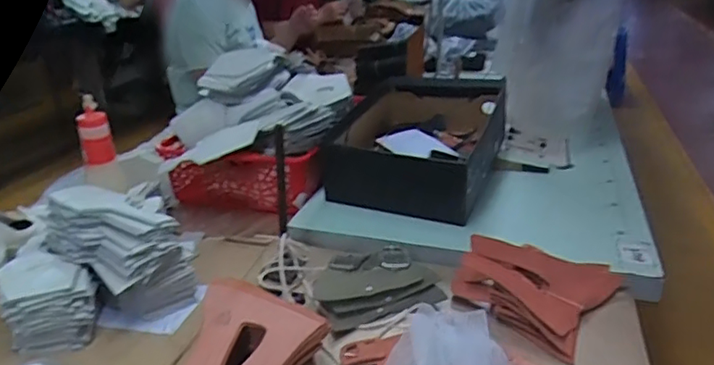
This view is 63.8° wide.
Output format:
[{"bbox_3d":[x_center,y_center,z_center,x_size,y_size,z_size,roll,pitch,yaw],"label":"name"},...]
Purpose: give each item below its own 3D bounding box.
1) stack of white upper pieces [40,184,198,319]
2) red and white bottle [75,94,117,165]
[{"bbox_3d":[-0.323,0.092,0.765,0.201,0.133,0.108,14,28,32],"label":"stack of white upper pieces"},{"bbox_3d":[-0.442,-0.087,0.967,0.050,0.107,0.056,-14,27,-27],"label":"red and white bottle"}]

